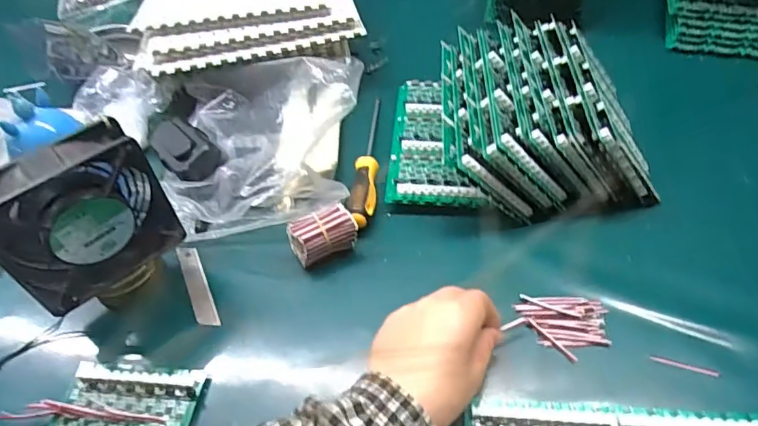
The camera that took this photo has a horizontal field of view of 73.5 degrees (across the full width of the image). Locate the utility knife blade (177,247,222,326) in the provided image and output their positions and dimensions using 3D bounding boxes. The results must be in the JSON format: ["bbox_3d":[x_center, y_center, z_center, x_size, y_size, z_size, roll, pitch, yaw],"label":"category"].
[{"bbox_3d":[-0.167,0.066,0.466,0.019,0.004,0.094,-24,53,-13],"label":"utility knife blade"}]

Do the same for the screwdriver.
[{"bbox_3d":[-0.011,-0.062,0.539,0.024,0.020,0.204,0,51,6],"label":"screwdriver"}]

